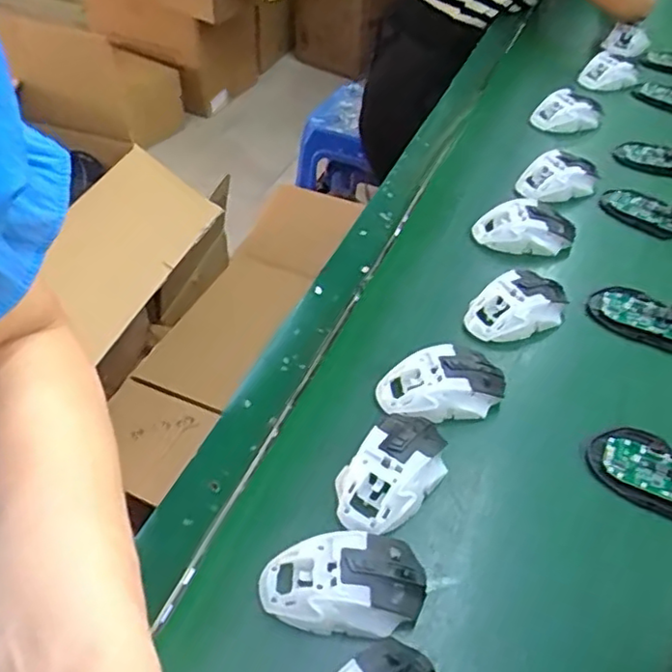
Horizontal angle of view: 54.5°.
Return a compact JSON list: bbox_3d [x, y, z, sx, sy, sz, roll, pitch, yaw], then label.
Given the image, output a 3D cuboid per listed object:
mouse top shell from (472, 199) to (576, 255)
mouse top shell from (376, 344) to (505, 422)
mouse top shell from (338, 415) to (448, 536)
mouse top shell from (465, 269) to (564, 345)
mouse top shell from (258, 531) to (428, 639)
[{"bbox_3d":[0.219,-0.124,0.762,0.115,0.045,0.065,7,46,3],"label":"mouse top shell"},{"bbox_3d":[0.096,0.045,0.593,0.115,0.043,0.068,-3,47,-7],"label":"mouse top shell"},{"bbox_3d":[0.045,0.110,0.528,0.069,0.037,0.125,28,51,21],"label":"mouse top shell"},{"bbox_3d":[0.187,-0.028,0.667,0.109,0.045,0.068,-19,51,-21],"label":"mouse top shell"},{"bbox_3d":[0.005,0.177,0.462,0.117,0.034,0.070,0,46,-5],"label":"mouse top shell"}]

